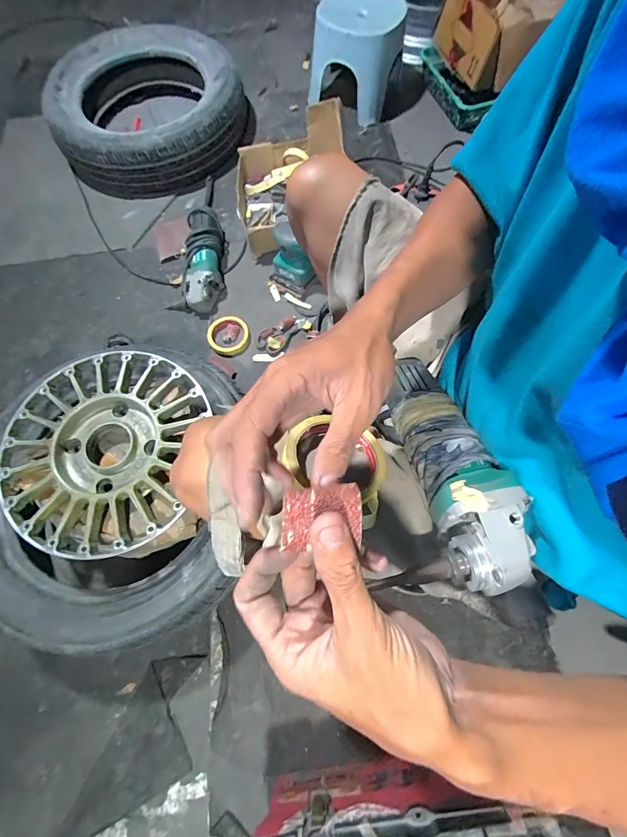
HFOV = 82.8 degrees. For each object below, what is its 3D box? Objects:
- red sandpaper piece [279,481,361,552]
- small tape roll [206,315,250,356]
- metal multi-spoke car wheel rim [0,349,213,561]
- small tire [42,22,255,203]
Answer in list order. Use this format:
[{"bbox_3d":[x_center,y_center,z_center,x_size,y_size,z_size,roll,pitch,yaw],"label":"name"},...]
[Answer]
[{"bbox_3d":[0.004,0.051,0.191,0.043,0.009,0.029,-7,70,-3],"label":"red sandpaper piece"},{"bbox_3d":[-0.200,-0.197,0.836,0.095,0.023,0.097,0,70,0],"label":"small tape roll"},{"bbox_3d":[-0.318,0.041,0.538,0.281,0.040,0.306,-1,71,2],"label":"metal multi-spoke car wheel rim"},{"bbox_3d":[-0.450,-0.853,0.980,0.515,0.196,0.465,-32,73,-9],"label":"small tire"}]

